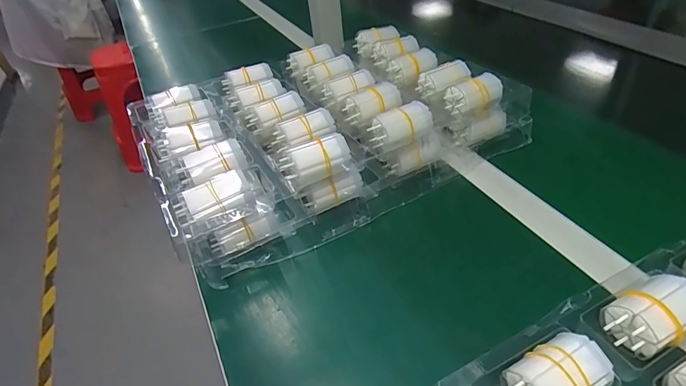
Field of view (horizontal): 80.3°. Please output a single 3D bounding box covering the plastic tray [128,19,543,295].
[{"bbox_3d":[-0.024,-0.085,0.491,0.384,0.083,0.273,-25,43,-20],"label":"plastic tray"}]

